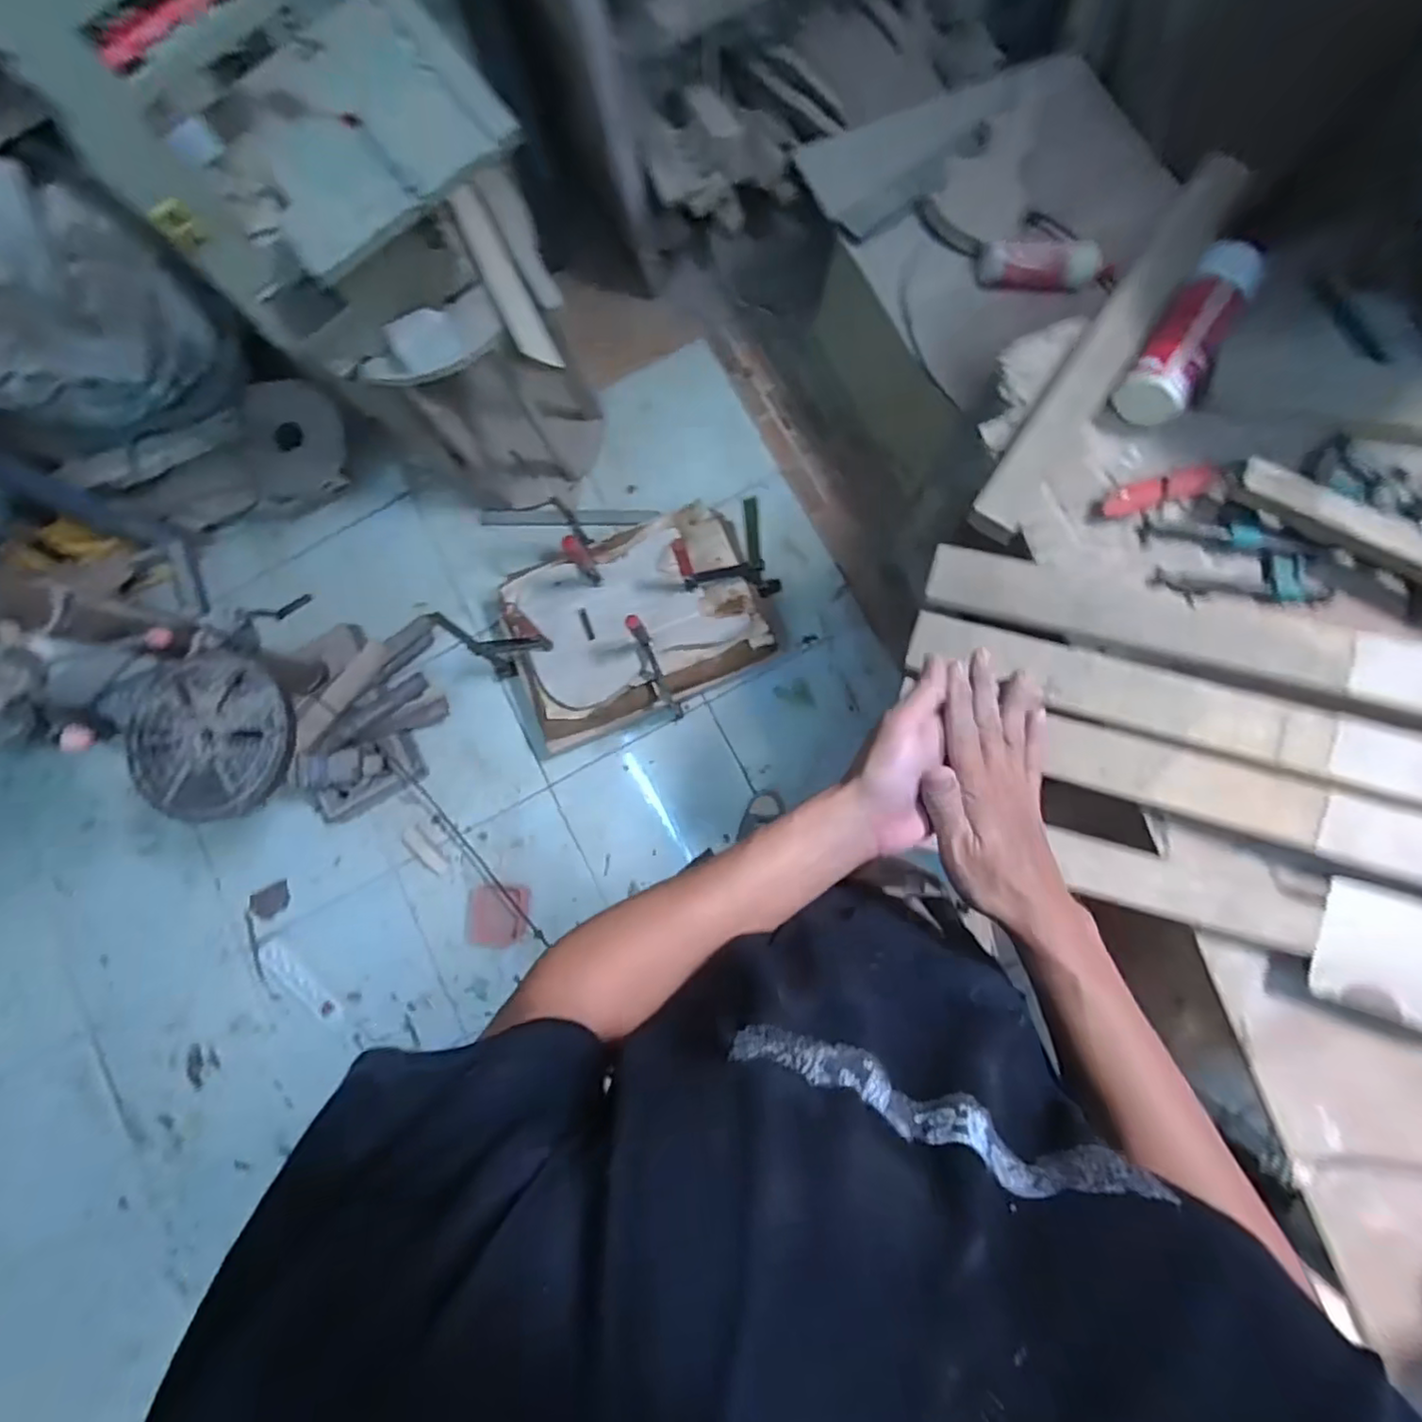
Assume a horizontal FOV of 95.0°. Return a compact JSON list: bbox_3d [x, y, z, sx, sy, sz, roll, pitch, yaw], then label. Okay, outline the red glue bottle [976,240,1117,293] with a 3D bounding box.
[{"bbox_3d":[0.559,-0.756,1.105,0.203,0.052,0.071,4,83,6],"label":"red glue bottle"}]

